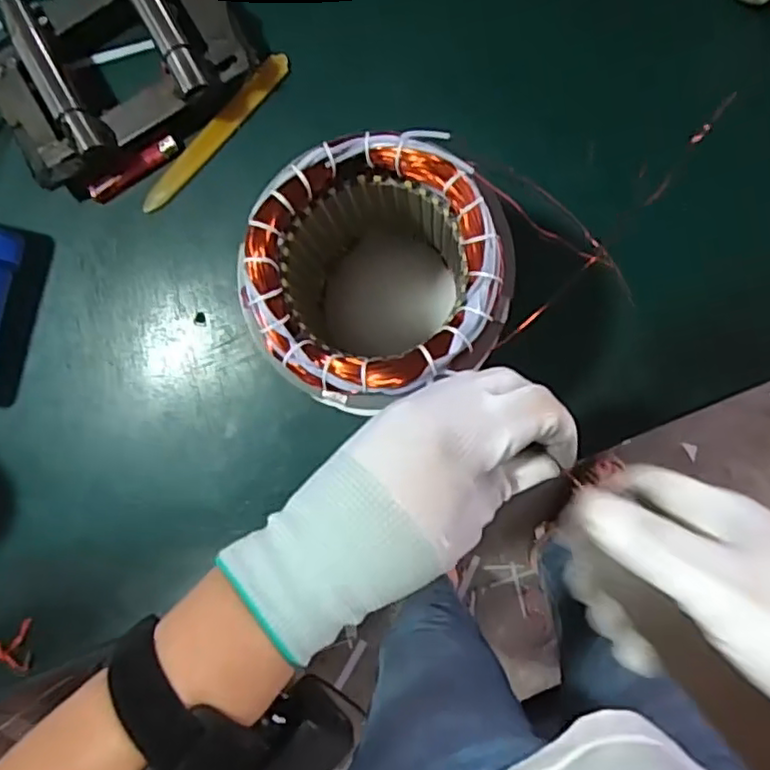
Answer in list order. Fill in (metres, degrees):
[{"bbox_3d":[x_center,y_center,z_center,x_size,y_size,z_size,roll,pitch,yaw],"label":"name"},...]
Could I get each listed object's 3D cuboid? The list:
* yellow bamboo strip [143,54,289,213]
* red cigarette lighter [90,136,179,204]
[{"bbox_3d":[-0.135,-0.200,0.513,0.018,0.009,0.160,44,93,3],"label":"yellow bamboo strip"},{"bbox_3d":[-0.200,-0.170,0.512,0.080,0.015,0.012,-32,88,3],"label":"red cigarette lighter"}]

